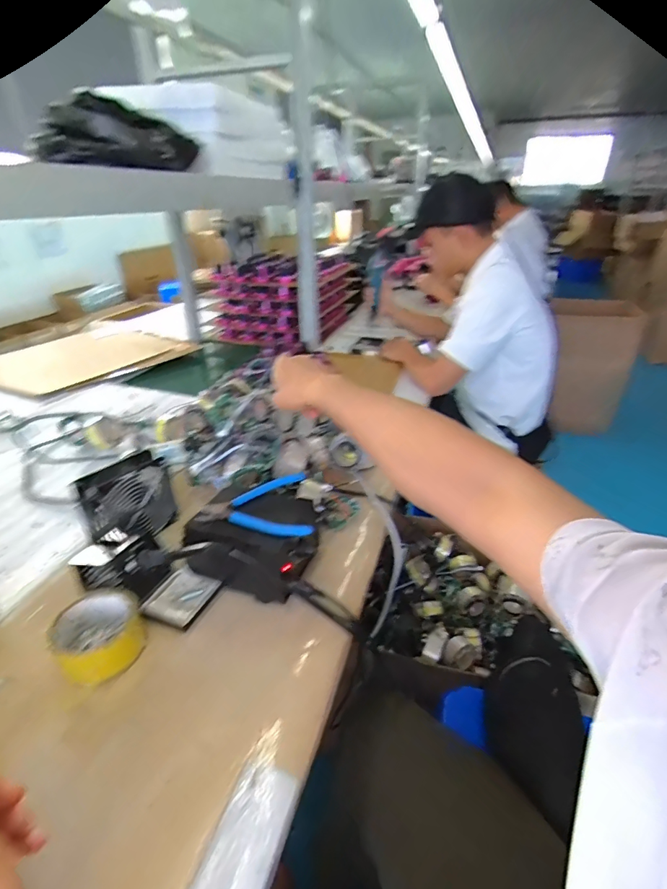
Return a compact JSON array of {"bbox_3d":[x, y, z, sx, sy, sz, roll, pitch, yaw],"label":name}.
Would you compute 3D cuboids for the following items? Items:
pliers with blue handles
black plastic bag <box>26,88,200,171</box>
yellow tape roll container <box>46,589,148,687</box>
[{"bbox_3d":[-0.101,0.083,0.568,0.136,0.019,0.126,-4,29,-6],"label":"pliers with blue handles"},{"bbox_3d":[-0.363,-0.520,0.738,0.270,0.092,0.118,-14,32,-22],"label":"black plastic bag"},{"bbox_3d":[-0.256,0.207,0.476,0.089,0.042,0.086,-1,29,0],"label":"yellow tape roll container"}]

